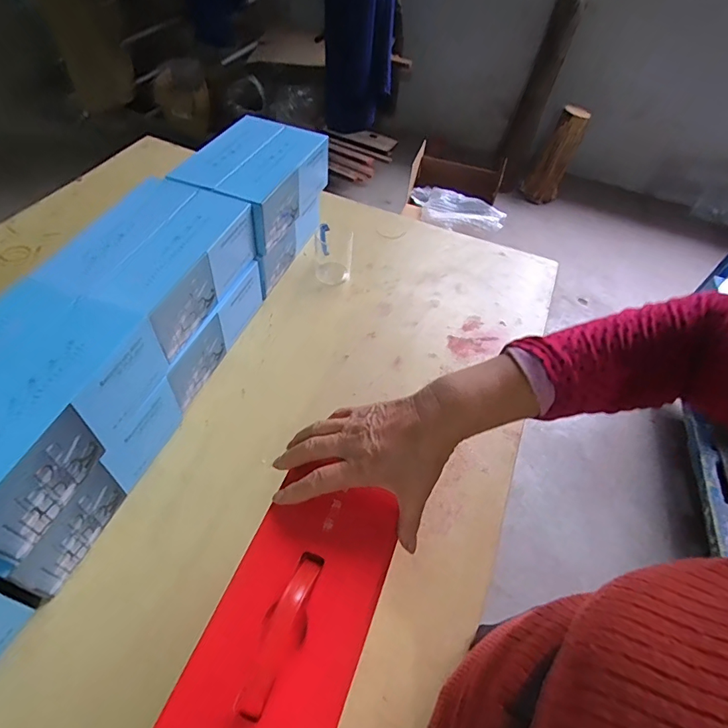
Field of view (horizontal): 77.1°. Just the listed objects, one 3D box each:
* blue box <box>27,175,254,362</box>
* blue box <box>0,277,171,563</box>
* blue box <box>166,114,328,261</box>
[{"bbox_3d":[-0.337,-0.166,0.744,0.195,0.113,0.284,17,51,9],"label":"blue box"},{"bbox_3d":[-0.426,0.049,0.562,0.200,0.114,0.299,16,50,8],"label":"blue box"},{"bbox_3d":[-0.220,-0.379,0.938,0.198,0.117,0.312,20,51,11],"label":"blue box"}]

